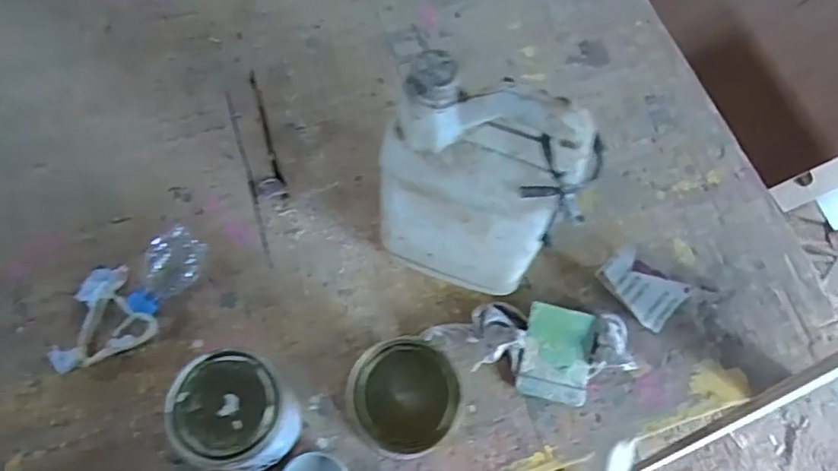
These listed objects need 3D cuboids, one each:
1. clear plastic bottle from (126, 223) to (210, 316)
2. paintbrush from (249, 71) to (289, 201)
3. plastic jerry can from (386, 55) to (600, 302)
[{"bbox_3d":[-0.302,0.045,0.695,0.060,0.057,0.105,16,66,0],"label":"clear plastic bottle"},{"bbox_3d":[-0.219,-0.144,0.817,0.039,0.007,0.216,-11,67,-8],"label":"paintbrush"},{"bbox_3d":[0.062,-0.050,0.605,0.181,0.309,0.119,25,66,4],"label":"plastic jerry can"}]

